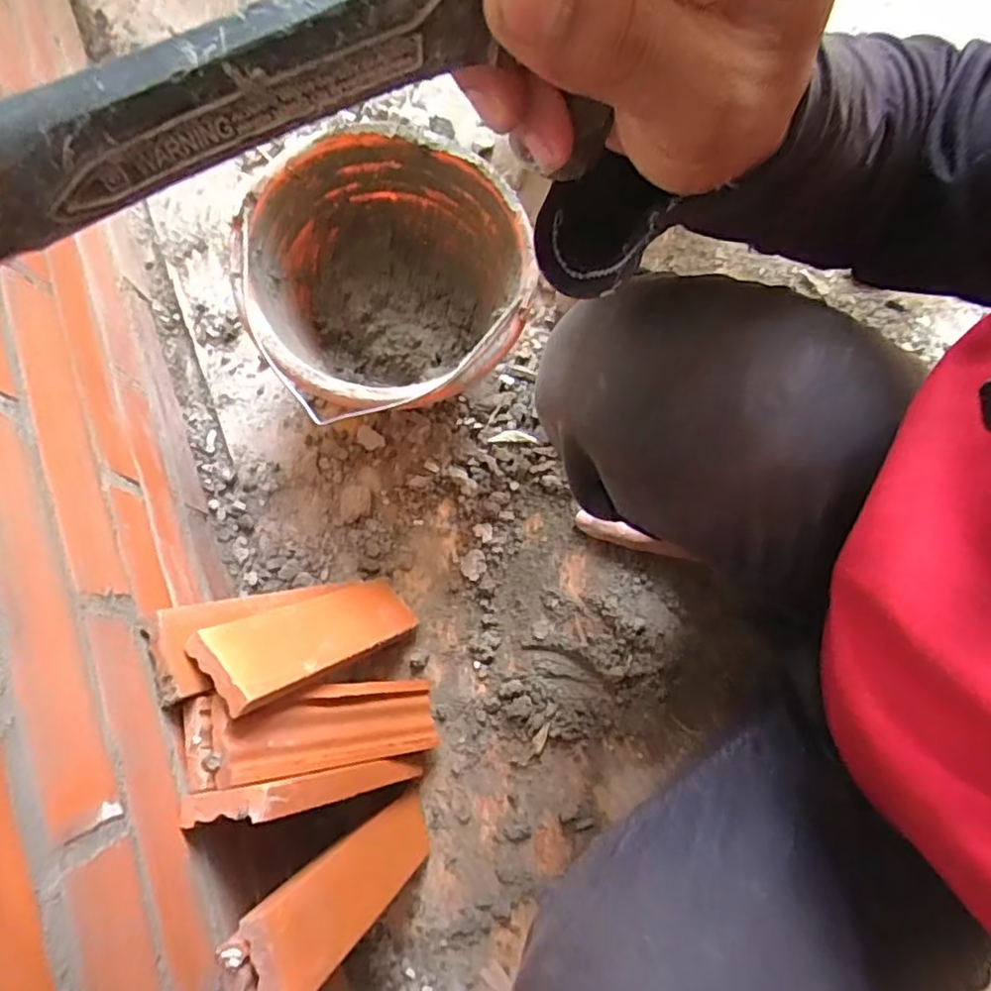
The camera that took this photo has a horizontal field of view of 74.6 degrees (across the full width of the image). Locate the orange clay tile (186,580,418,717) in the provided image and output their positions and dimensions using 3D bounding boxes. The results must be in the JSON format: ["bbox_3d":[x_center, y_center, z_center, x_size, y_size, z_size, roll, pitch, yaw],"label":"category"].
[{"bbox_3d":[-0.141,0.112,0.538,0.025,0.228,0.064,-33,81,21],"label":"orange clay tile"}]

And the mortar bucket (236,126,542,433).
[{"bbox_3d":[-0.097,-0.155,0.619,0.209,0.178,0.198,15,80,2],"label":"mortar bucket"}]

